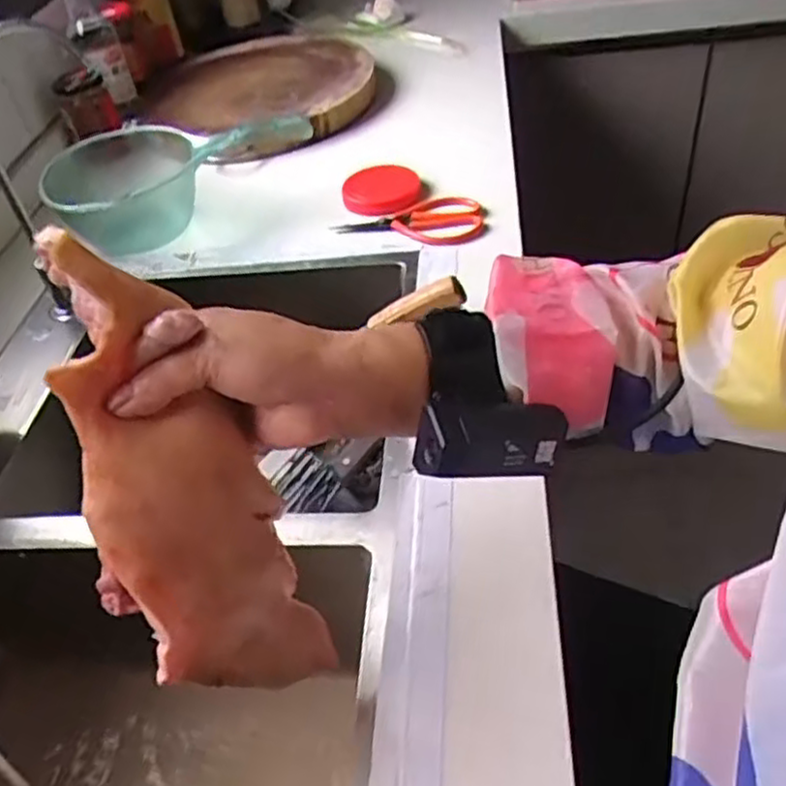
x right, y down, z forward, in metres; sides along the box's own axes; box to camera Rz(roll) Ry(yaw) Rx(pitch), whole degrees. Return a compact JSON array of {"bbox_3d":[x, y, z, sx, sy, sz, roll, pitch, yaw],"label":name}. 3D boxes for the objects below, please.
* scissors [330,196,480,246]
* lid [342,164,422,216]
[{"bbox_3d":[0.020,-0.183,0.768,0.145,0.020,0.073,8,45,16],"label":"scissors"},{"bbox_3d":[-0.013,-0.228,0.812,0.087,0.019,0.085,-4,43,4],"label":"lid"}]

